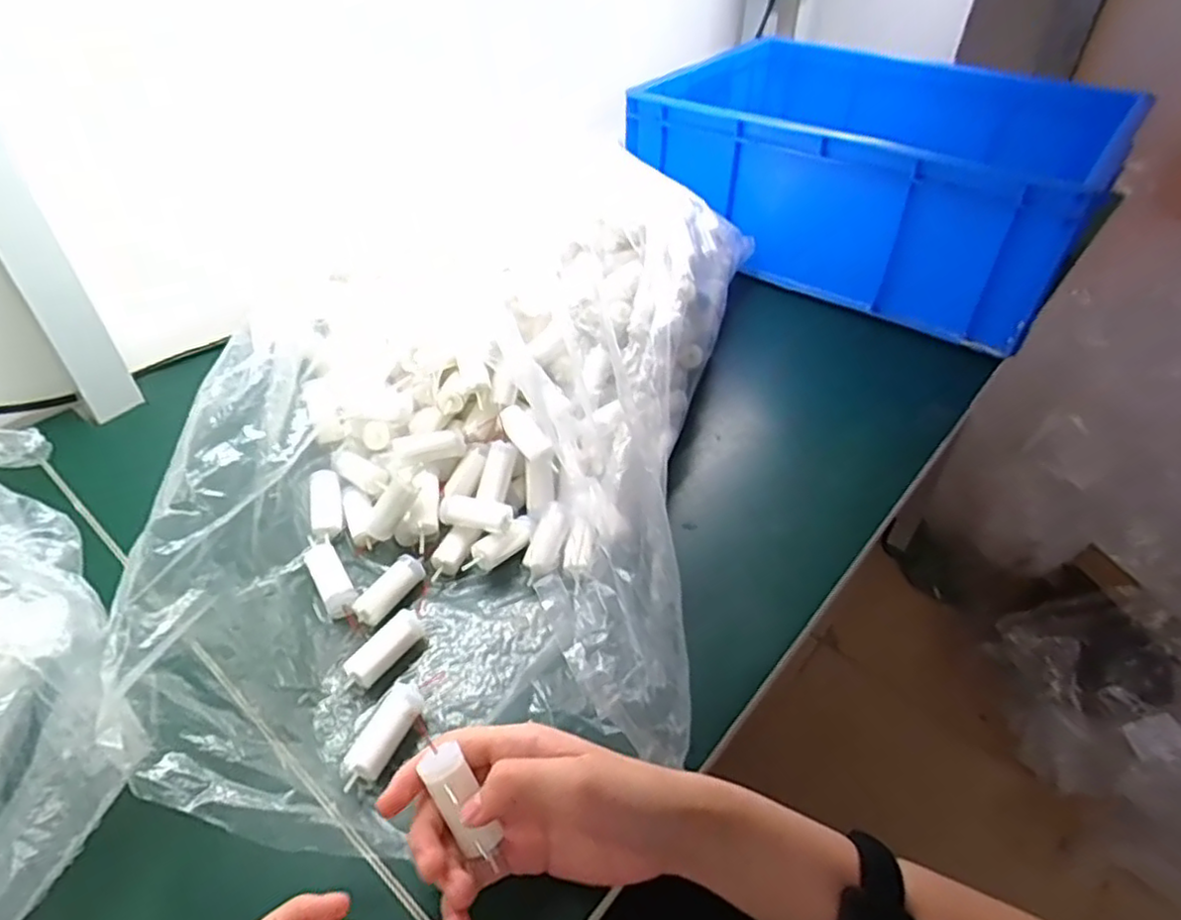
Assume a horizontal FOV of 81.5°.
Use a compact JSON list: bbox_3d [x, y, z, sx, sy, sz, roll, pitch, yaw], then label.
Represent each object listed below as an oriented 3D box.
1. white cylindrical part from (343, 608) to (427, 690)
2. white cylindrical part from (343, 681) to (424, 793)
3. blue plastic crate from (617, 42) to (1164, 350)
[{"bbox_3d":[-0.123,0.114,0.415,0.019,0.017,0.055,27,48,25],"label":"white cylindrical part"},{"bbox_3d":[-0.113,0.151,0.376,0.021,0.018,0.058,17,44,15],"label":"white cylindrical part"},{"bbox_3d":[0.318,-0.343,0.792,0.476,0.181,0.348,33,51,29],"label":"blue plastic crate"}]

